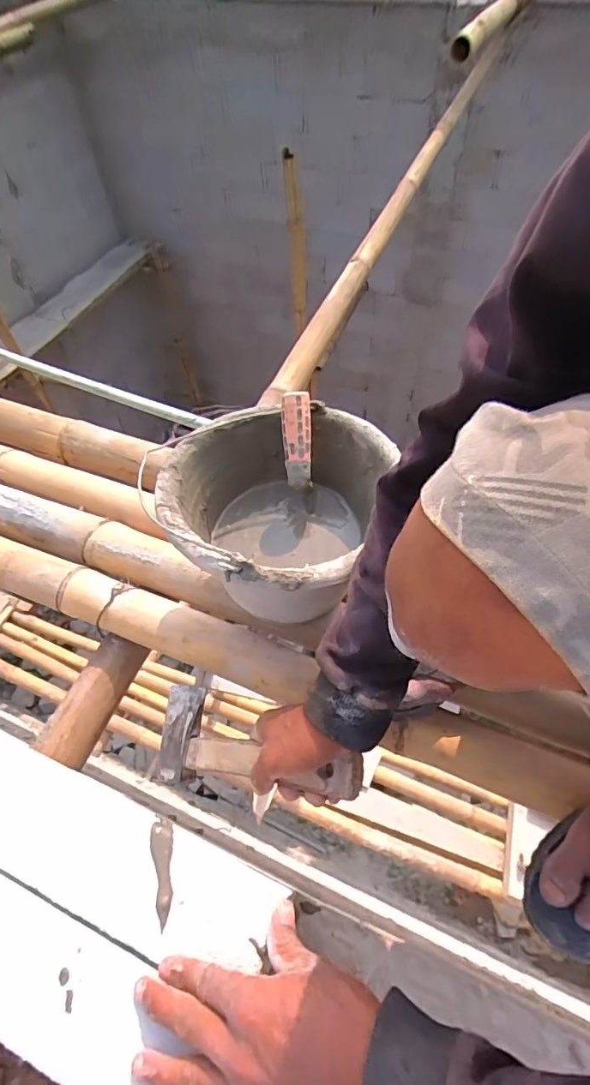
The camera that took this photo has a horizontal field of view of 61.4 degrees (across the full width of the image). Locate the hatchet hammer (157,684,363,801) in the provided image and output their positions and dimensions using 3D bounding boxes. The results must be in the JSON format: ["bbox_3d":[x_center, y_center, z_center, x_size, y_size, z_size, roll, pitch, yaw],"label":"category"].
[{"bbox_3d":[-0.042,0.195,0.480,0.230,0.030,0.090,-5,52,31],"label":"hatchet hammer"}]

